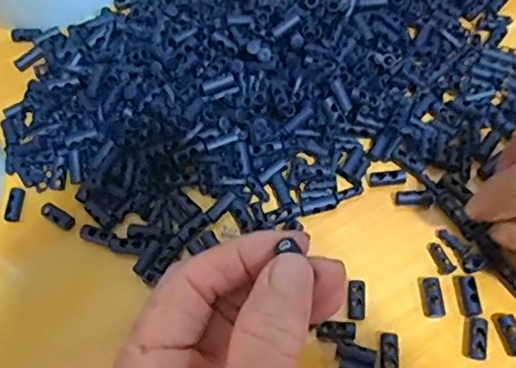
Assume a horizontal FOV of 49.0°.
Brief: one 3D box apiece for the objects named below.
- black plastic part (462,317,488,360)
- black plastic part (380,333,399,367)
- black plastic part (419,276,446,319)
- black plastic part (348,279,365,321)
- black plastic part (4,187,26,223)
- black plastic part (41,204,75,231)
[{"bbox_3d":[0.101,0.071,0.261,0.011,0.005,0.019,15,63,11],"label":"black plastic part"},{"bbox_3d":[0.060,0.078,0.259,0.009,0.004,0.019,5,62,5],"label":"black plastic part"},{"bbox_3d":[0.084,0.053,0.271,0.010,0.007,0.021,-4,61,1],"label":"black plastic part"},{"bbox_3d":[0.048,0.056,0.273,0.008,0.006,0.020,7,62,6],"label":"black plastic part"},{"bbox_3d":[-0.132,0.010,0.305,0.006,0.004,0.020,0,62,3],"label":"black plastic part"},{"bbox_3d":[-0.107,0.017,0.302,0.021,0.004,0.008,30,67,17],"label":"black plastic part"}]

